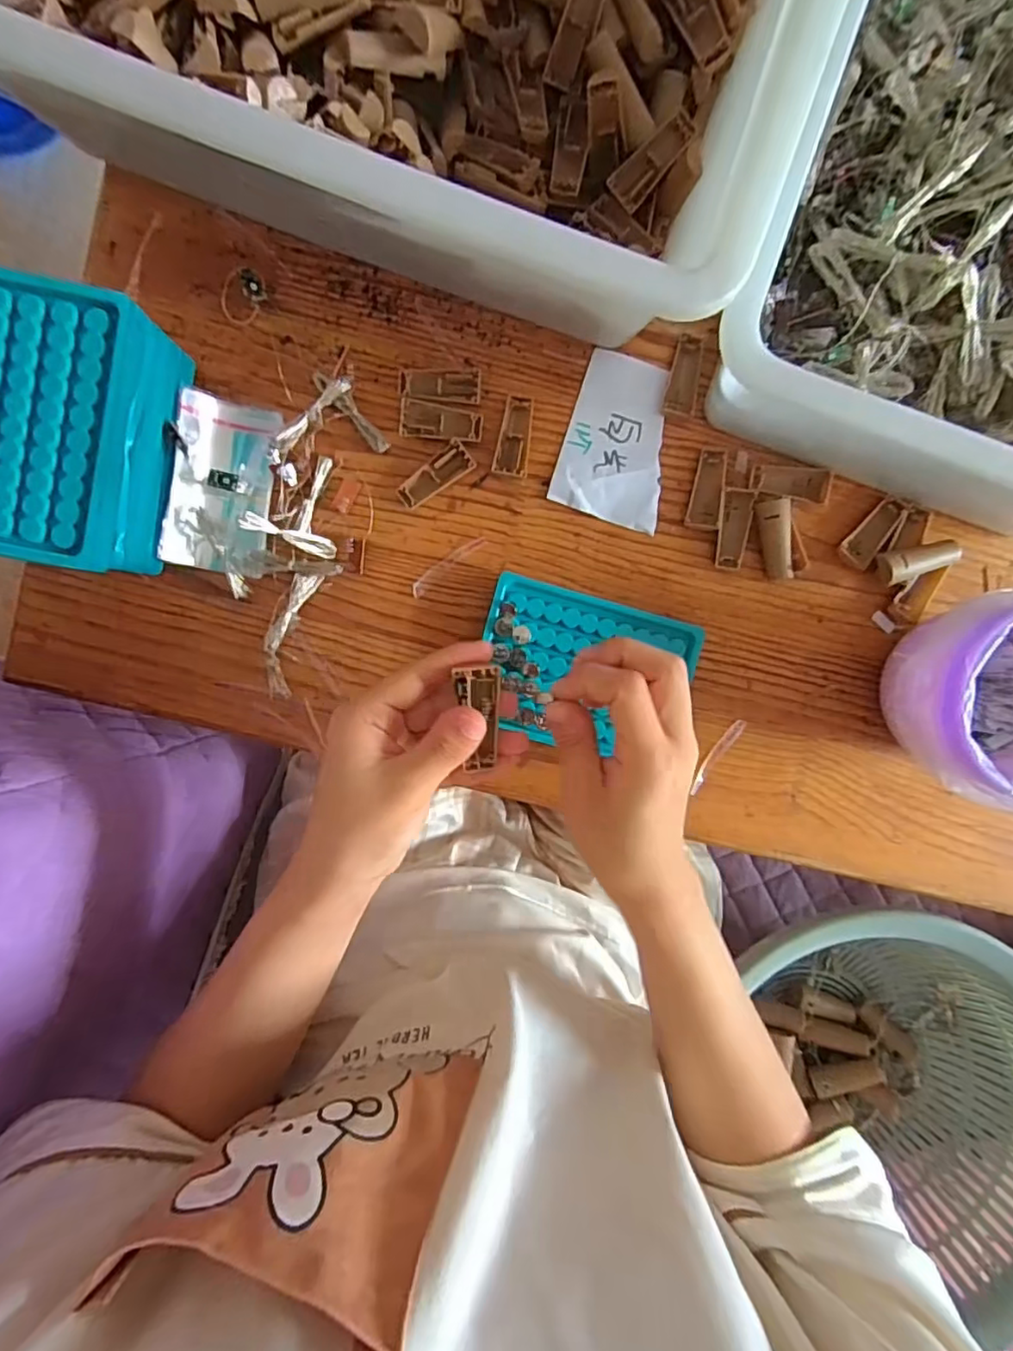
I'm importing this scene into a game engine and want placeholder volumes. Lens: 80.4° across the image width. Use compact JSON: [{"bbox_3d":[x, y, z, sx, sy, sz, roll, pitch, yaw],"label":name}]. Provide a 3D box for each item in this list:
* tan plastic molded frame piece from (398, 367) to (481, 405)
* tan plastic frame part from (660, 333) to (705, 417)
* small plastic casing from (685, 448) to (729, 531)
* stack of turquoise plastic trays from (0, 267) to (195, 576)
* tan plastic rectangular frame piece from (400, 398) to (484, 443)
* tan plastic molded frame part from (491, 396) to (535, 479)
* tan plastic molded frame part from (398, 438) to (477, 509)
[{"bbox_3d":[-0.041,-0.179,0.371,0.050,0.008,0.020,3,93,-4],"label":"tan plastic molded frame piece"},{"bbox_3d":[0.112,-0.186,0.373,0.020,0.010,0.046,12,92,-4],"label":"tan plastic frame part"},{"bbox_3d":[0.128,-0.118,0.379,0.020,0.008,0.047,9,93,-4],"label":"small plastic casing"},{"bbox_3d":[-0.238,-0.127,0.328,0.092,0.089,0.133,12,93,-4],"label":"stack of turquoise plastic trays"},{"bbox_3d":[-0.040,-0.157,0.371,0.050,0.005,0.020,5,93,-4],"label":"tan plastic rectangular frame piece"},{"bbox_3d":[0.006,-0.149,0.374,0.021,0.008,0.048,11,93,-4],"label":"tan plastic molded frame part"},{"bbox_3d":[-0.044,-0.123,0.371,0.049,0.010,0.020,-35,95,-1],"label":"tan plastic molded frame part"}]

